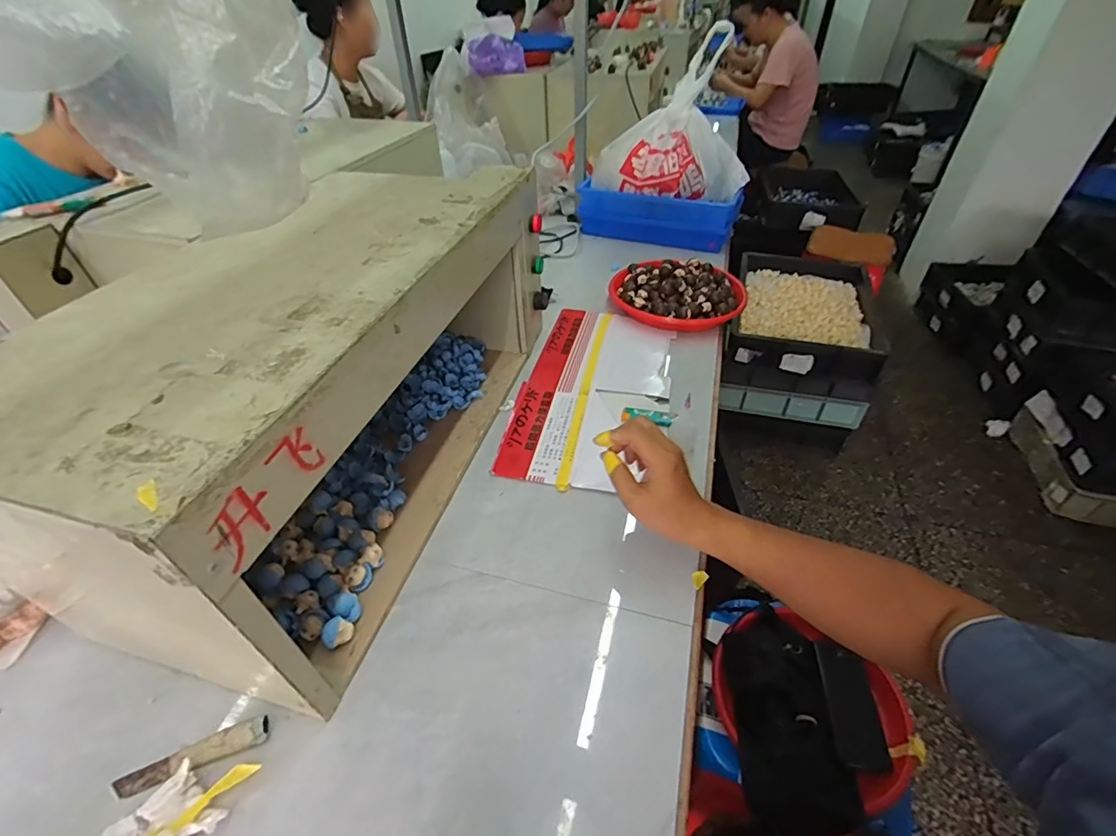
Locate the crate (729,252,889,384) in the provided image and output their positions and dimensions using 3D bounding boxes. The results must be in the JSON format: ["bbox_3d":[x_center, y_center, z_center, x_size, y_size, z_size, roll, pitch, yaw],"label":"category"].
[{"bbox_3d":[0.762,-0.337,1.552,0.398,0.138,0.563,13,45,15],"label":"crate"}]

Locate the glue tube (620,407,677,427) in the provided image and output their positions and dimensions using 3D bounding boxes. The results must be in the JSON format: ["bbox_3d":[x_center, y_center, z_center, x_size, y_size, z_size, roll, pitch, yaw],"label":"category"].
[{"bbox_3d":[0.130,-0.002,0.704,0.076,0.008,0.022,8,60,20],"label":"glue tube"}]

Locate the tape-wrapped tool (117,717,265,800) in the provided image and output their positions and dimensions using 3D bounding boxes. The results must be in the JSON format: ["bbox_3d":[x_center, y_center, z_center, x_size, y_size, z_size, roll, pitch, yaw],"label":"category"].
[{"bbox_3d":[-0.312,0.289,0.420,0.117,0.009,0.023,-17,45,-16],"label":"tape-wrapped tool"}]

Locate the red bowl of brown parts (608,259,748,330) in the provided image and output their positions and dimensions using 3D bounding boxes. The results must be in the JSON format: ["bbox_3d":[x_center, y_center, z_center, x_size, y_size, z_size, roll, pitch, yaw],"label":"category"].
[{"bbox_3d":[0.232,-0.243,0.939,0.208,0.052,0.227,-1,43,1],"label":"red bowl of brown parts"}]

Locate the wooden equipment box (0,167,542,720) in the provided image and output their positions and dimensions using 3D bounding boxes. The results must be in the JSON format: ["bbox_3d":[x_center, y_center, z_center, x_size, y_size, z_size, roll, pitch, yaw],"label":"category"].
[{"bbox_3d":[-0.257,-0.062,0.598,0.285,0.279,0.628,10,44,12],"label":"wooden equipment box"}]

